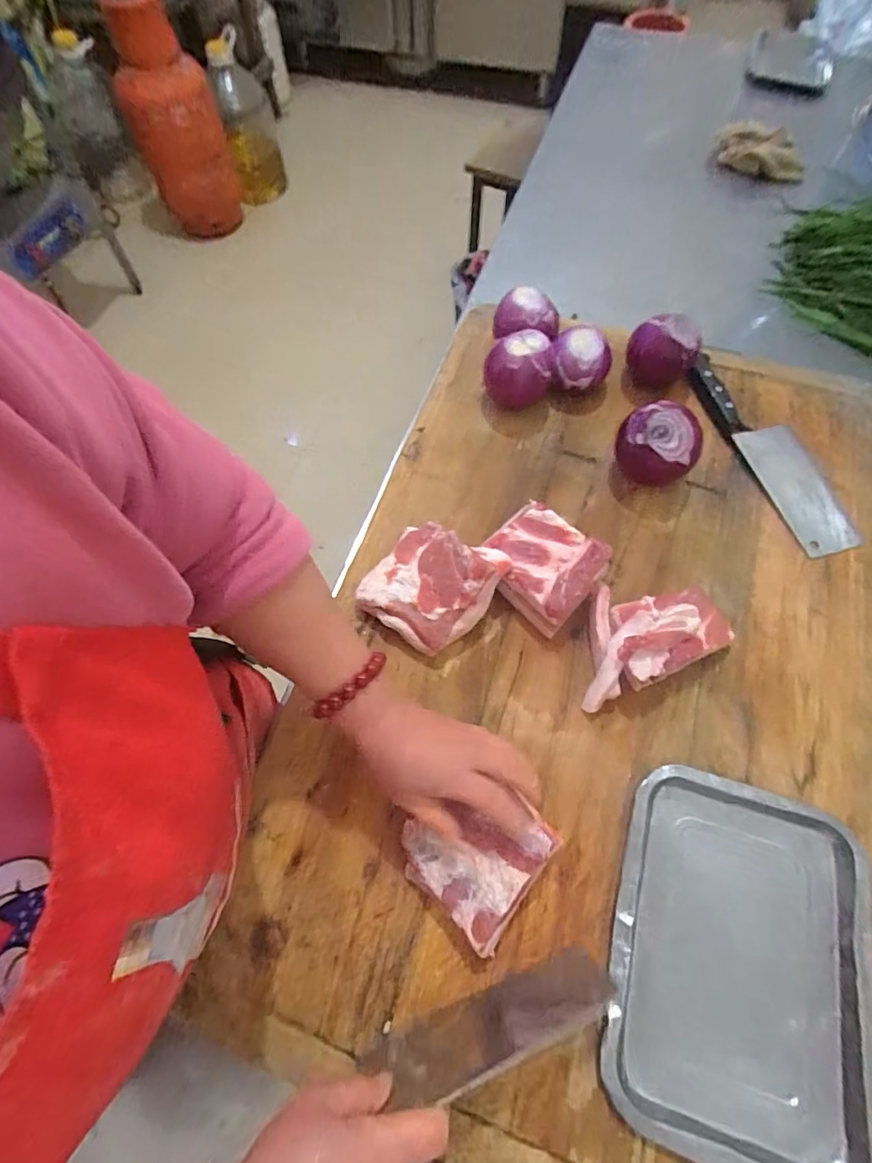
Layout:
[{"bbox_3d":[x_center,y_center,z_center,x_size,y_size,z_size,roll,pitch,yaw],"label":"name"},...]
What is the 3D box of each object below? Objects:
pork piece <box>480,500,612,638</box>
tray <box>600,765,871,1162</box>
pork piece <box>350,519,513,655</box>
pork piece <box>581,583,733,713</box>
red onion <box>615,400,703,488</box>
[{"bbox_3d":[0.112,-0.018,0.543,0.120,0.054,0.100,40,71,18],"label":"pork piece"},{"bbox_3d":[0.241,0.297,0.399,0.188,0.020,0.255,14,65,7],"label":"tray"},{"bbox_3d":[-0.005,0.001,0.526,0.121,0.067,0.126,32,68,15],"label":"pork piece"},{"bbox_3d":[0.208,0.045,0.507,0.168,0.063,0.104,-25,66,-11],"label":"pork piece"},{"bbox_3d":[0.257,-0.156,0.587,0.089,0.082,0.077,31,68,15],"label":"red onion"}]

